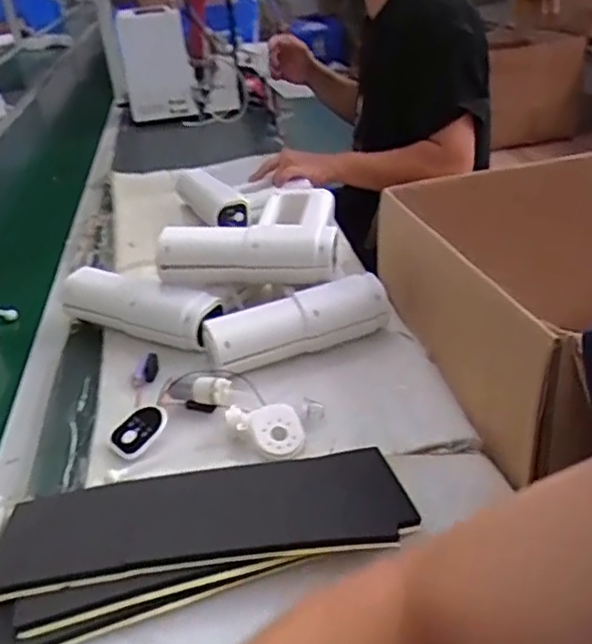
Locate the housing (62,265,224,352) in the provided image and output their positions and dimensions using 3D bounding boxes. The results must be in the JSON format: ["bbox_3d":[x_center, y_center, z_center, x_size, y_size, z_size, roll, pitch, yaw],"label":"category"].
[{"bbox_3d":[-0.189,-0.018,0.823,0.221,0.062,0.056,10,34,27],"label":"housing"}]

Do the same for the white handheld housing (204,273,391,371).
[{"bbox_3d":[0.006,-0.004,0.760,0.215,0.036,0.062,-16,32,-16],"label":"white handheld housing"}]

